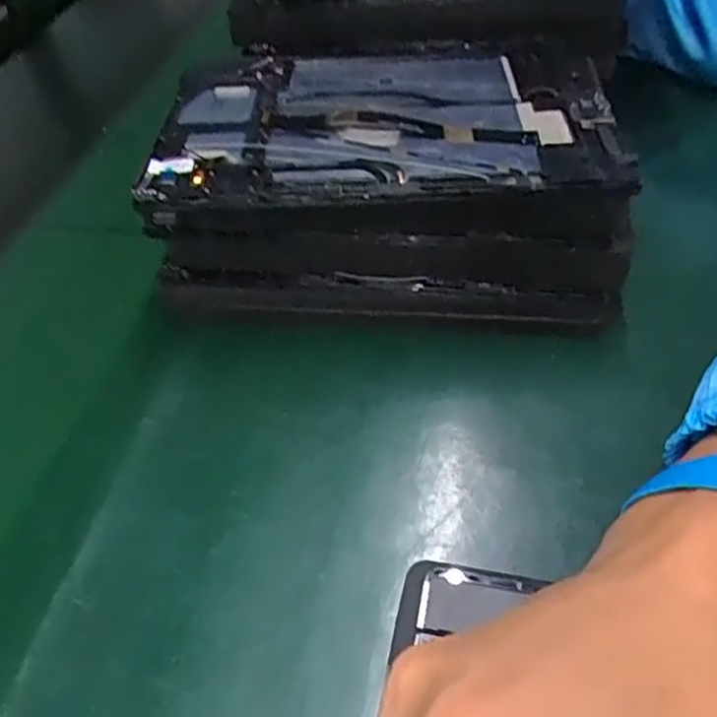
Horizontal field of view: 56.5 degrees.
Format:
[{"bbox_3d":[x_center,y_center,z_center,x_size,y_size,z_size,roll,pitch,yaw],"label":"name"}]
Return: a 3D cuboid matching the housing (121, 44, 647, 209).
[{"bbox_3d":[0.013,-0.139,0.366,0.232,0.013,0.167,-2,48,3],"label":"housing"}]

